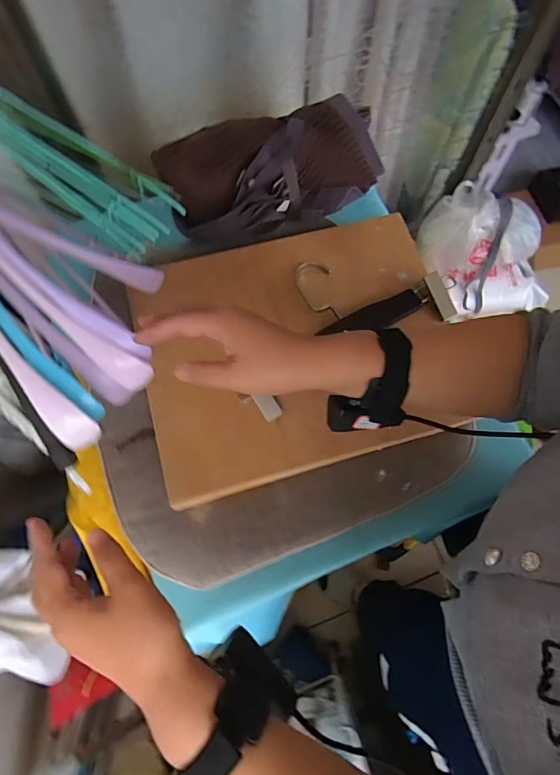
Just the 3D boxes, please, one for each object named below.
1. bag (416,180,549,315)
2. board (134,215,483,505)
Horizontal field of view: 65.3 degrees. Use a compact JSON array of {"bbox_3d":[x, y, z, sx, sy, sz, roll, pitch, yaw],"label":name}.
[{"bbox_3d":[0.551,-0.343,1.167,0.367,0.229,0.234,40,74,13],"label":"bag"},{"bbox_3d":[0.021,-0.059,0.528,0.363,0.025,0.295,-14,75,-9],"label":"board"}]

